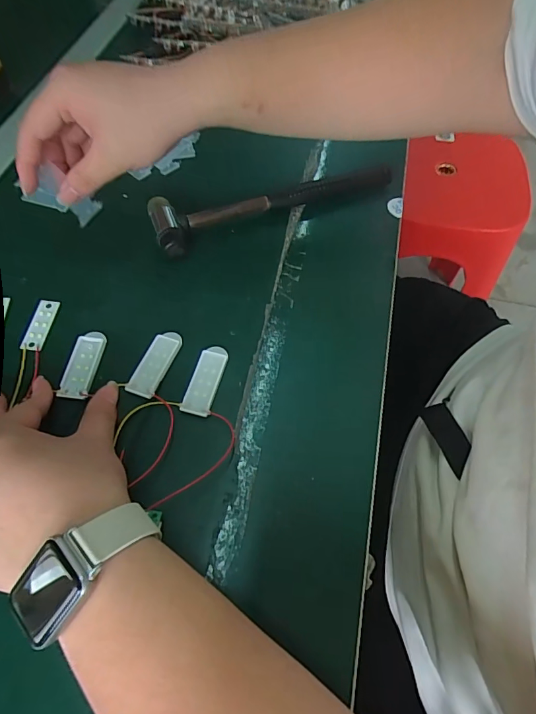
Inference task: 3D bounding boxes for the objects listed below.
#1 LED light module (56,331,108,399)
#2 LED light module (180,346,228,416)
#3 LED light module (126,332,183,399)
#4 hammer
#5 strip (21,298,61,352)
[{"bbox_3d":[-0.140,0.006,0.319,0.022,0.005,0.056,6,61,1],"label":"LED light module"},{"bbox_3d":[-0.046,0.016,0.314,0.022,0.004,0.056,12,61,5],"label":"LED light module"},{"bbox_3d":[-0.085,0.003,0.318,0.024,0.004,0.056,21,62,9],"label":"LED light module"},{"bbox_3d":[0.004,-0.153,0.403,0.233,0.024,0.055,-24,64,-14],"label":"hammer"},{"bbox_3d":[-0.182,-0.026,0.337,0.017,0.004,0.045,6,61,2],"label":"strip"}]

